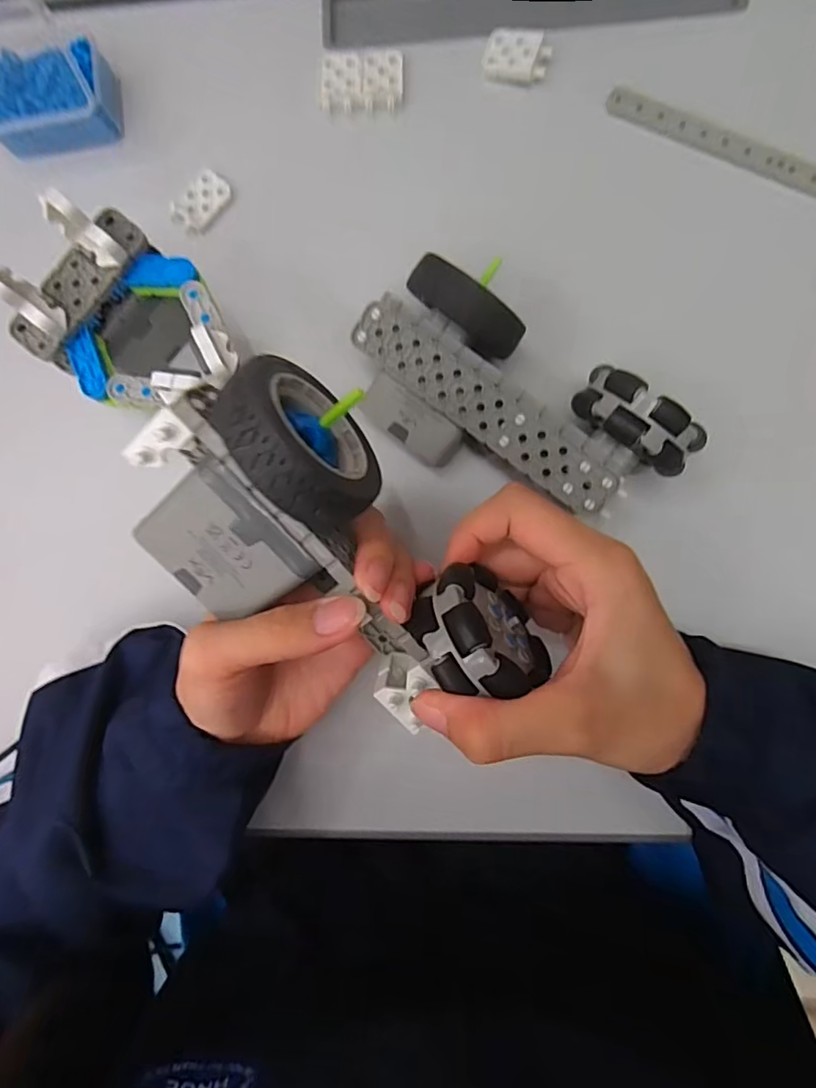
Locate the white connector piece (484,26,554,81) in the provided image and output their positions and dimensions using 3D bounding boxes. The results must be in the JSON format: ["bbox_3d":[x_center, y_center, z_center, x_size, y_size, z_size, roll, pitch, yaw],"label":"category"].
[{"bbox_3d":[0.062,-0.276,0.321,0.035,0.007,0.027,12,87,5],"label":"white connector piece"}]

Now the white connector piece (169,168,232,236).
[{"bbox_3d":[-0.120,-0.199,0.332,0.020,0.008,0.036,37,90,6],"label":"white connector piece"}]

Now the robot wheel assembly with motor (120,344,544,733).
[{"bbox_3d":[-0.028,0.010,0.195,0.090,0.069,0.147,-39,84,1],"label":"robot wheel assembly with motor"}]

